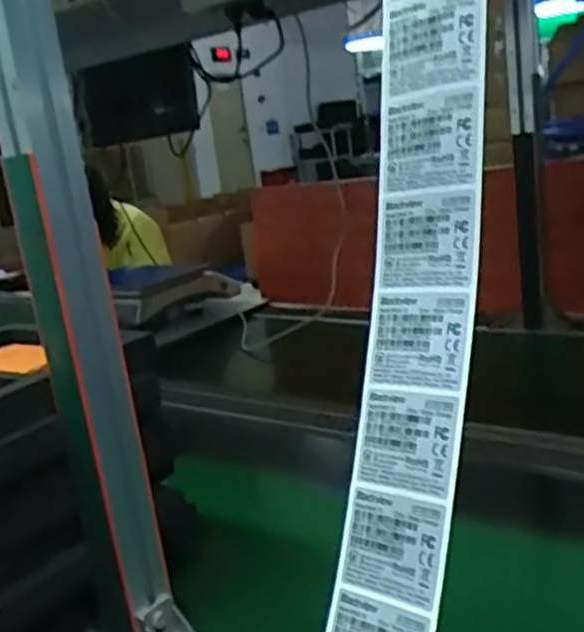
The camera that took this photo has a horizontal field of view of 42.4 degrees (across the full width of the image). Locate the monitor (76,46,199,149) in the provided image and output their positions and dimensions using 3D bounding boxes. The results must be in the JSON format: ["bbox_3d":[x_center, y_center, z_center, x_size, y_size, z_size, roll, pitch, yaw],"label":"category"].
[{"bbox_3d":[-0.325,-0.471,1.644,0.273,0.205,0.044,-24,53,-26],"label":"monitor"}]

